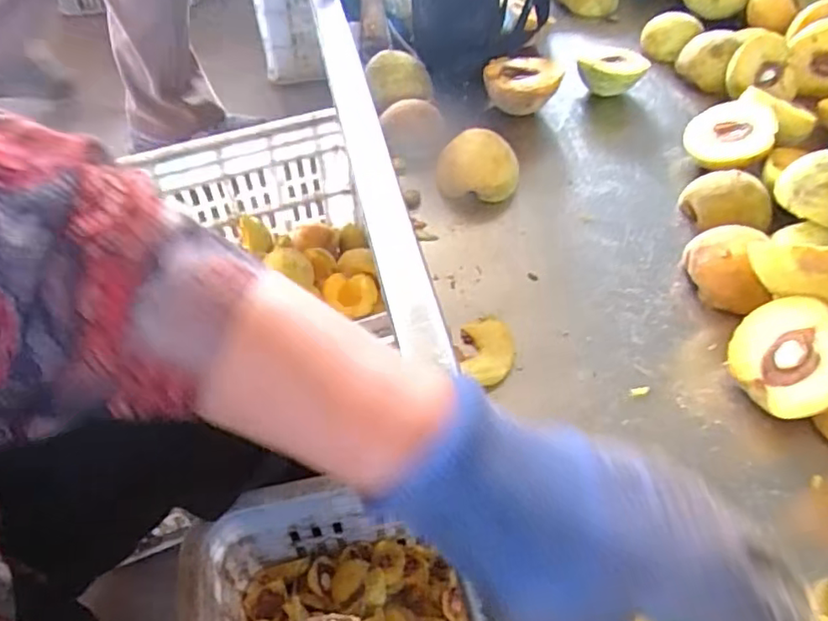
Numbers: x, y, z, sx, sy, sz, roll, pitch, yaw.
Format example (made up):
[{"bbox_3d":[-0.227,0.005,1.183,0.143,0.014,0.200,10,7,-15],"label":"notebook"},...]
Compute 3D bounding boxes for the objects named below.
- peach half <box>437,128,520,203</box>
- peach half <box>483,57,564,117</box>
[{"bbox_3d":[0.049,-0.112,0.468,0.063,0.039,0.049,12,51,10],"label":"peach half"},{"bbox_3d":[0.095,-0.197,0.536,0.065,0.043,0.067,-2,50,-2],"label":"peach half"}]

